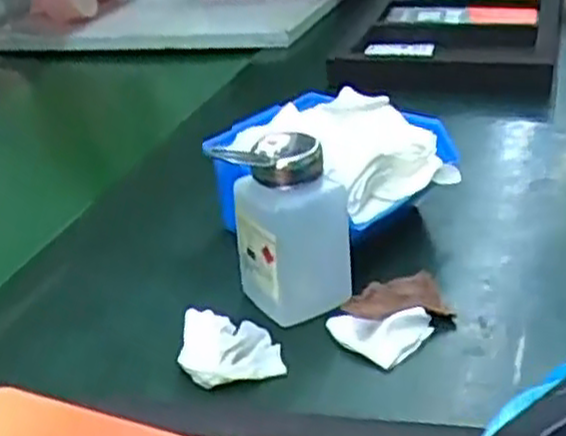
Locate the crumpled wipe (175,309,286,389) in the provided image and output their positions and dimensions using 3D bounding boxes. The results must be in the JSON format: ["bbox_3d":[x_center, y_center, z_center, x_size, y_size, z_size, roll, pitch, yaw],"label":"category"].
[{"bbox_3d":[-0.030,0.070,0.438,0.052,0.018,0.059,-12,28,-8],"label":"crumpled wipe"}]

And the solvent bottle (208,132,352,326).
[{"bbox_3d":[0.003,0.005,0.461,0.063,0.104,0.049,-19,29,-21],"label":"solvent bottle"}]

